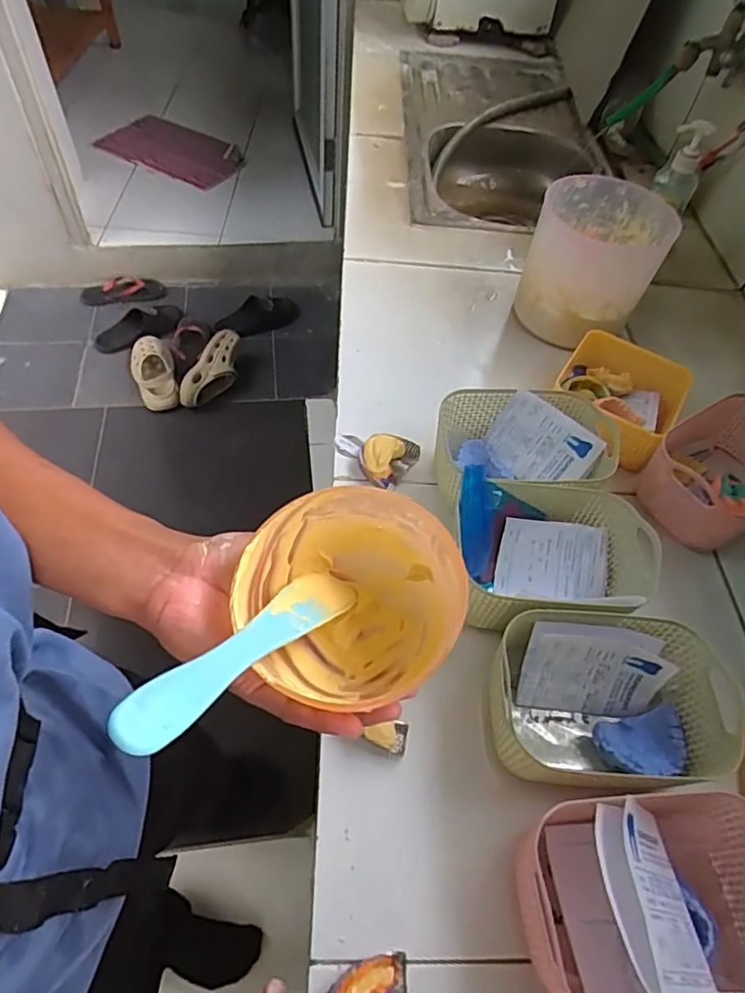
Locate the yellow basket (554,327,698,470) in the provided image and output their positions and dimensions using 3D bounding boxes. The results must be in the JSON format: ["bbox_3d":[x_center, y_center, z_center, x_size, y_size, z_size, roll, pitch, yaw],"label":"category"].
[{"bbox_3d":[0.282,-0.106,0.677,0.141,0.072,0.143,29,57,15],"label":"yellow basket"}]

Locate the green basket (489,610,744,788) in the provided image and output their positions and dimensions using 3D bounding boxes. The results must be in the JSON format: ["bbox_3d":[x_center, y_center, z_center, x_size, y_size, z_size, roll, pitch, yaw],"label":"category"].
[{"bbox_3d":[0.187,0.165,0.460,0.198,0.075,0.120,8,54,0],"label":"green basket"}]

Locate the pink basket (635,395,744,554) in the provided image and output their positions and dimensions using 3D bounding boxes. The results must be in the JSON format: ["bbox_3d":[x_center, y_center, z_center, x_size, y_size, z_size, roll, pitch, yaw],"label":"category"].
[{"bbox_3d":[0.386,-0.028,0.625,0.195,0.081,0.117,-21,59,-19],"label":"pink basket"}]

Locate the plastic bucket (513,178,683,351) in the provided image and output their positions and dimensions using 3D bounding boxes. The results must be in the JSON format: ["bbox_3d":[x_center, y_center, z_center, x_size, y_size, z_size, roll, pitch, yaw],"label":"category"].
[{"bbox_3d":[0.281,-0.294,0.757,0.151,0.158,0.161,3,55,-4],"label":"plastic bucket"}]

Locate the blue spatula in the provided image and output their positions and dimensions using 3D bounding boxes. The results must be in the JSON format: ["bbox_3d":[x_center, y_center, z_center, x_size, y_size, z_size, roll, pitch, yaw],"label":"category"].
[{"bbox_3d":[-0.056,0.071,0.289,0.028,0.009,0.177,29,20,14],"label":"blue spatula"}]

